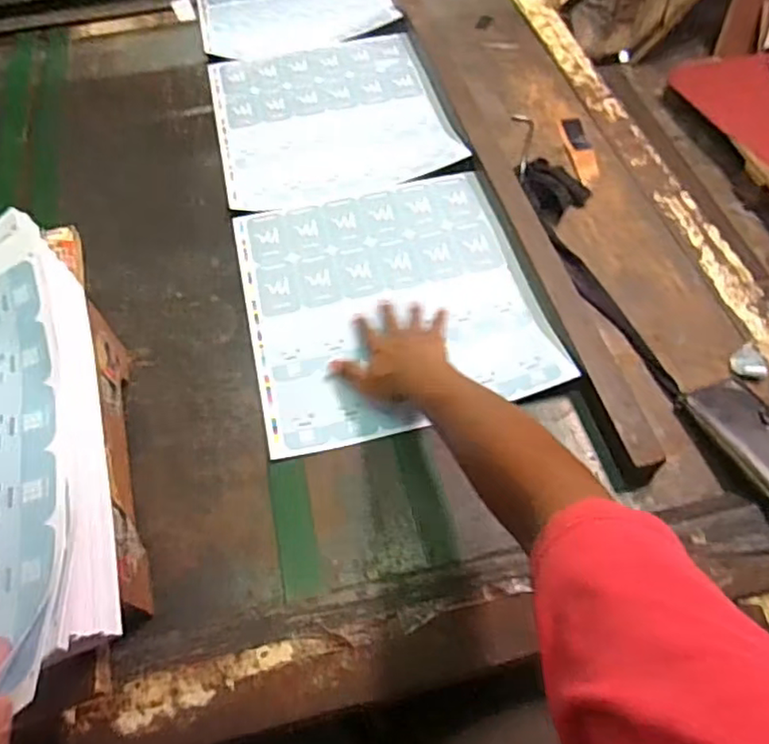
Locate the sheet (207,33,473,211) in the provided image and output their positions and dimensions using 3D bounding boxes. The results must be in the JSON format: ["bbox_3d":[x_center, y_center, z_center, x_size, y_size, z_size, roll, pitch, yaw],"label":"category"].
[{"bbox_3d":[-0.094,-0.422,1.008,0.347,0.013,0.378,-14,59,-7],"label":"sheet"}]

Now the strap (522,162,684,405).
[{"bbox_3d":[0.268,-0.151,0.814,0.086,0.029,0.433,-9,59,-4],"label":"strap"}]

